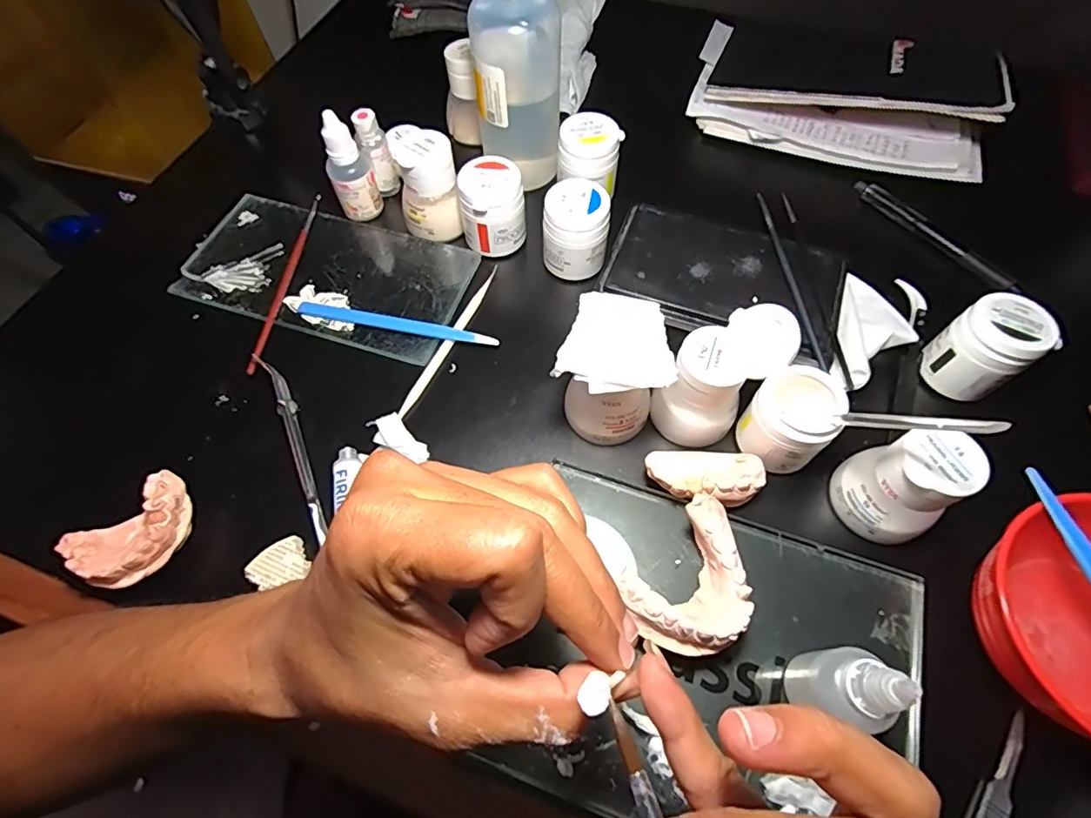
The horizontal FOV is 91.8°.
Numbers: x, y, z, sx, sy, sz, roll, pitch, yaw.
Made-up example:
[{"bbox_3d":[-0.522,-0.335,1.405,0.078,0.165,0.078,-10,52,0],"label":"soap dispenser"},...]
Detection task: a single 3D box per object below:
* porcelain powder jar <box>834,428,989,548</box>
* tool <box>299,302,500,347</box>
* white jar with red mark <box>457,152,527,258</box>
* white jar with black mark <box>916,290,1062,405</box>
[{"bbox_3d":[0.182,0.041,0.266,0.043,0.057,0.042,0,63,1],"label":"porcelain powder jar"},{"bbox_3d":[-0.099,-0.057,0.353,0.138,0.005,0.011,11,64,7],"label":"tool"},{"bbox_3d":[-0.037,-0.142,0.369,0.044,0.052,0.044,0,63,1],"label":"white jar with red mark"},{"bbox_3d":[0.257,-0.035,0.310,0.041,0.048,0.043,0,63,1],"label":"white jar with black mark"}]

